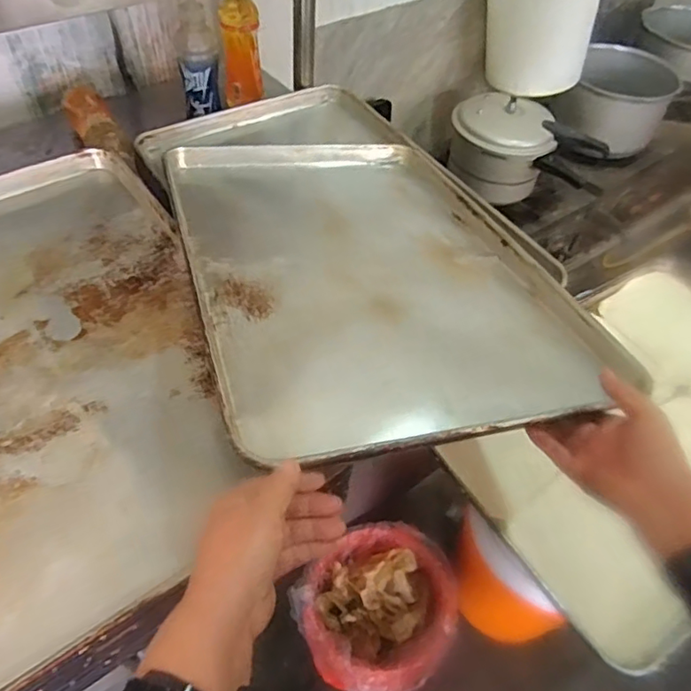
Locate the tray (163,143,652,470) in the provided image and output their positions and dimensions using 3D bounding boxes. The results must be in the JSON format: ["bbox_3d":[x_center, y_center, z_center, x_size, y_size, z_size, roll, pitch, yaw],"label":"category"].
[{"bbox_3d":[0.018,-0.113,0.695,0.401,0.037,0.604,-8,43,-19],"label":"tray"}]

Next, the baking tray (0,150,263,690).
[{"bbox_3d":[-0.328,0.004,0.608,0.395,0.032,0.611,-29,59,-25],"label":"baking tray"}]

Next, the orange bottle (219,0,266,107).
[{"bbox_3d":[-0.187,-0.537,1.038,0.071,0.199,0.059,1,51,-4],"label":"orange bottle"}]

